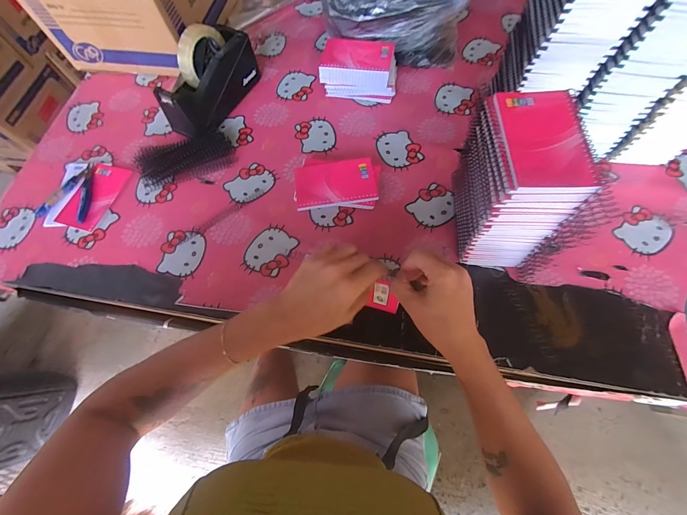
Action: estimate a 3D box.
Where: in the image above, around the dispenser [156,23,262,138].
[{"bbox_3d":[-0.244,-0.323,0.565,0.069,0.120,0.205,25,69,13],"label":"dispenser"}]

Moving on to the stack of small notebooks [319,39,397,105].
[{"bbox_3d":[0.030,-0.360,0.603,0.143,0.057,0.098,8,66,6],"label":"stack of small notebooks"}]

